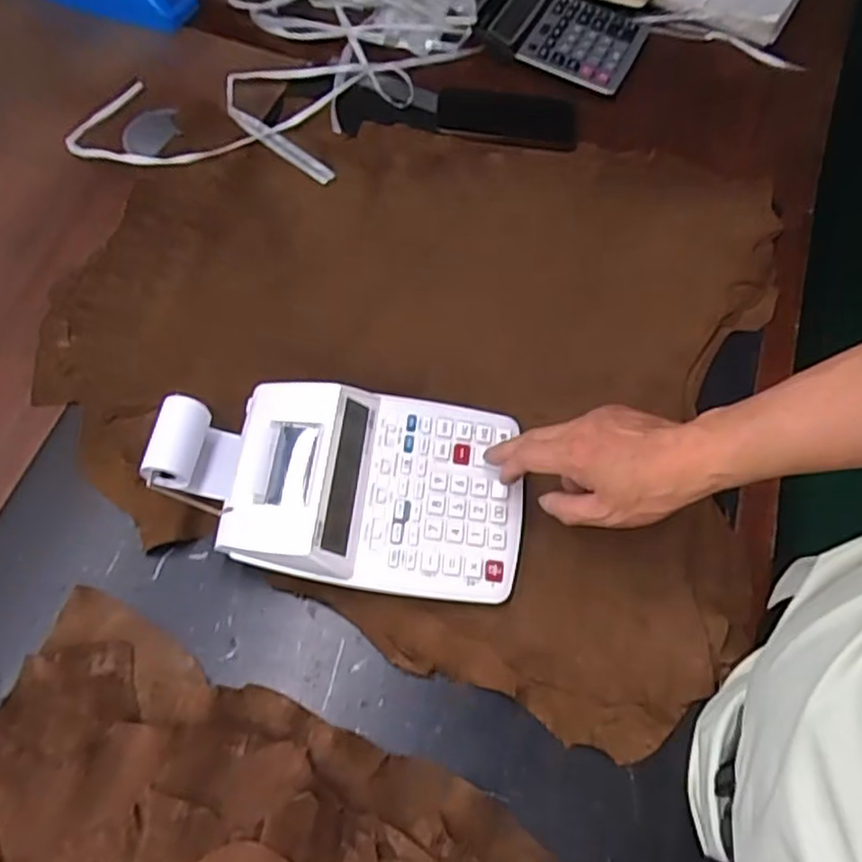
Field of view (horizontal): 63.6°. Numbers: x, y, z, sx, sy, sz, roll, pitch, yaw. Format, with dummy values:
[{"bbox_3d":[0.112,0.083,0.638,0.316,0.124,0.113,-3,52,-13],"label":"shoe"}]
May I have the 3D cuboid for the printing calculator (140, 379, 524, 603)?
[{"bbox_3d":[-0.065,0.031,0.527,0.269,0.060,0.154,6,63,0],"label":"printing calculator"}]

